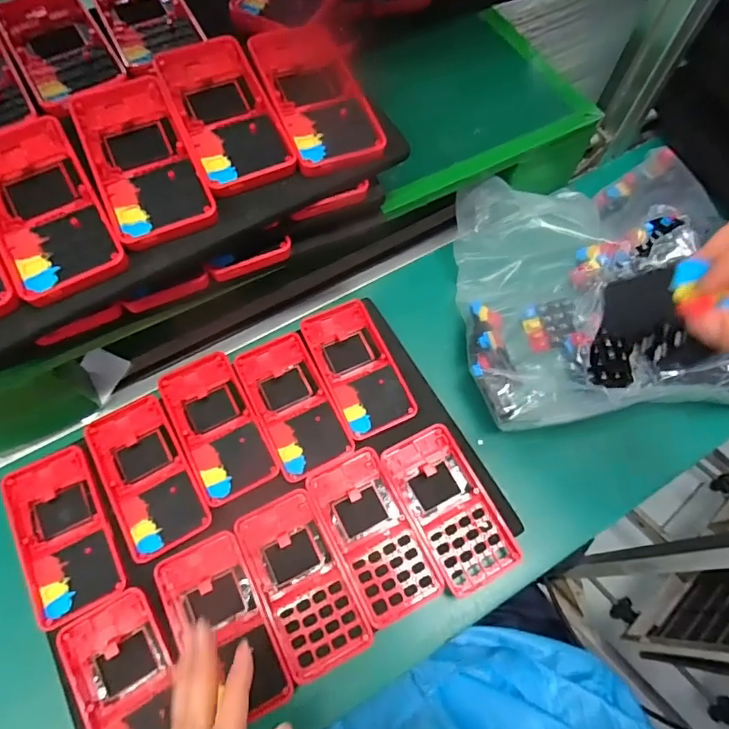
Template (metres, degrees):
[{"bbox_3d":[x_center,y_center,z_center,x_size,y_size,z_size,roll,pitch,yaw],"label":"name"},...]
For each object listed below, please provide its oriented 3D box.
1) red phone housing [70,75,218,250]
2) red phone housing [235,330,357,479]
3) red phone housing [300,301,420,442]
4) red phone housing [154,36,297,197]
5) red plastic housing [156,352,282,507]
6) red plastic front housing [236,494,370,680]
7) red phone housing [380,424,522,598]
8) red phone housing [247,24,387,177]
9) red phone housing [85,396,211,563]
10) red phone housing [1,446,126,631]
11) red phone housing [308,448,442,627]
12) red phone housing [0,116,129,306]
[{"bbox_3d":[-0.146,-0.137,0.331,0.061,0.016,0.133,-23,68,-13],"label":"red phone housing"},{"bbox_3d":[-0.061,0.032,0.425,0.061,0.008,0.122,-23,68,-13],"label":"red phone housing"},{"bbox_3d":[-0.007,0.001,0.439,0.060,0.009,0.124,-21,68,-12],"label":"red phone housing"},{"bbox_3d":[-0.095,-0.172,0.344,0.060,0.017,0.126,-23,68,-13],"label":"red phone housing"},{"bbox_3d":[-0.121,0.048,0.413,0.059,0.011,0.120,-26,69,-14],"label":"red plastic housing"},{"bbox_3d":[-0.046,0.159,0.374,0.061,0.013,0.121,-24,69,-13],"label":"red plastic front housing"},{"bbox_3d":[0.066,0.110,0.397,0.062,0.010,0.123,-24,68,-13],"label":"red phone housing"},{"bbox_3d":[-0.035,-0.194,0.360,0.066,0.013,0.134,-17,70,-15],"label":"red phone housing"},{"bbox_3d":[-0.171,0.084,0.396,0.062,0.007,0.125,-27,69,-14],"label":"red phone housing"},{"bbox_3d":[-0.226,0.124,0.380,0.062,0.012,0.123,-24,69,-13],"label":"red phone housing"},{"bbox_3d":[0.007,0.129,0.387,0.062,0.016,0.120,-24,69,-13],"label":"red phone housing"},{"bbox_3d":[-0.202,-0.103,0.313,0.063,0.014,0.138,-27,69,-14],"label":"red phone housing"}]

